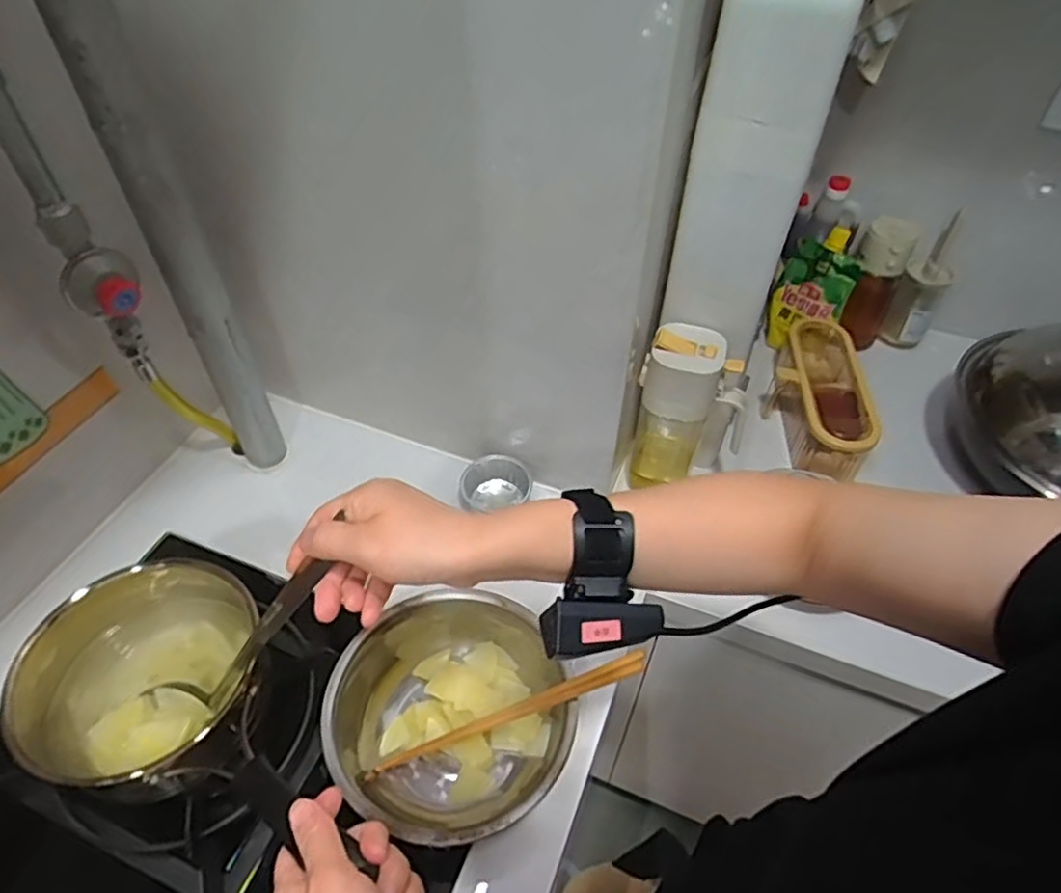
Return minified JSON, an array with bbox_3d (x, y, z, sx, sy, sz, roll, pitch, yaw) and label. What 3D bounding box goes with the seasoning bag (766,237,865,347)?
[{"bbox_3d":[0.386,-0.204,0.941,0.024,0.153,0.101,-22,49,-40],"label":"seasoning bag"}]

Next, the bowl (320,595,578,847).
[{"bbox_3d":[-0.064,0.242,0.589,0.196,0.097,0.198,1,47,-1],"label":"bowl"}]

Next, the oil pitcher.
[{"bbox_3d":[0.166,-0.034,0.742,0.089,0.204,0.072,9,48,7],"label":"oil pitcher"}]

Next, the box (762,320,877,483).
[{"bbox_3d":[0.366,-0.063,0.867,0.105,0.090,0.231,4,48,3],"label":"box"}]

